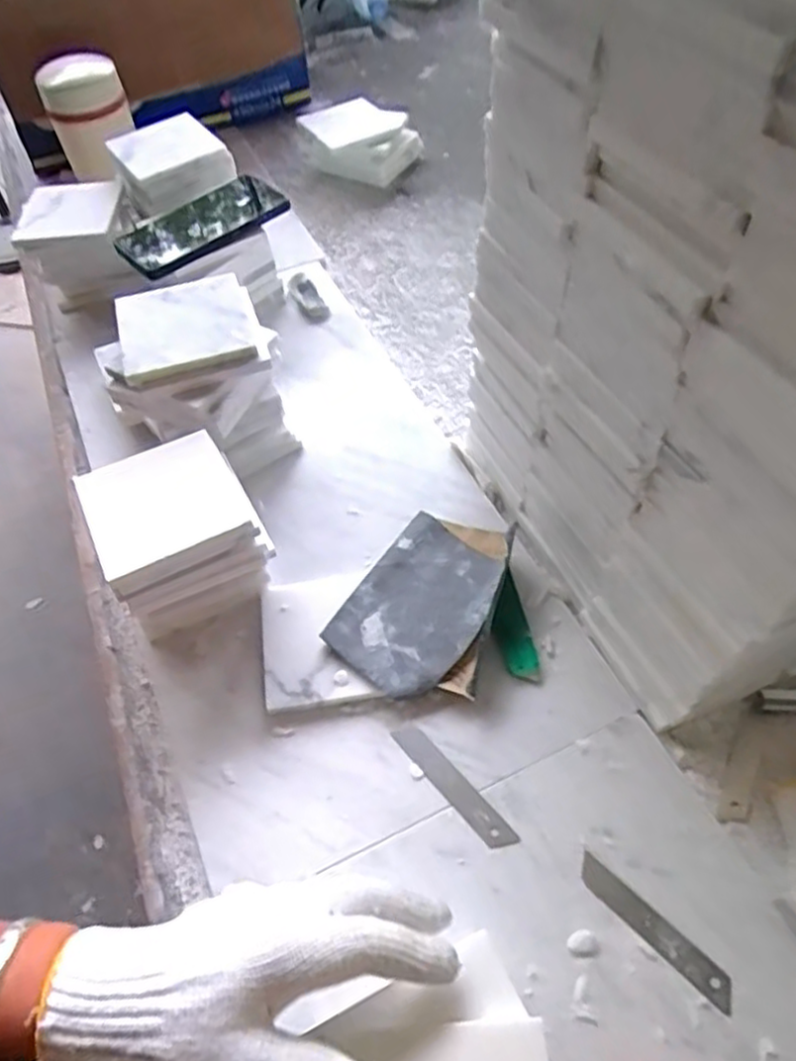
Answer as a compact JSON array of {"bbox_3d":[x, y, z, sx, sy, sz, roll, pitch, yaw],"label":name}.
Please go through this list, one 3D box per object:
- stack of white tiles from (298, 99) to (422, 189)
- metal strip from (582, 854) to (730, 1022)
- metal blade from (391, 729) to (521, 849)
[{"bbox_3d":[-0.044,-0.504,0.919,0.141,0.079,0.073,-28,60,-15],"label":"stack of white tiles"},{"bbox_3d":[0.148,0.231,0.414,0.099,0.004,0.017,38,66,24],"label":"metal strip"},{"bbox_3d":[0.036,0.168,0.469,0.018,0.004,0.100,-37,62,-20],"label":"metal blade"}]

